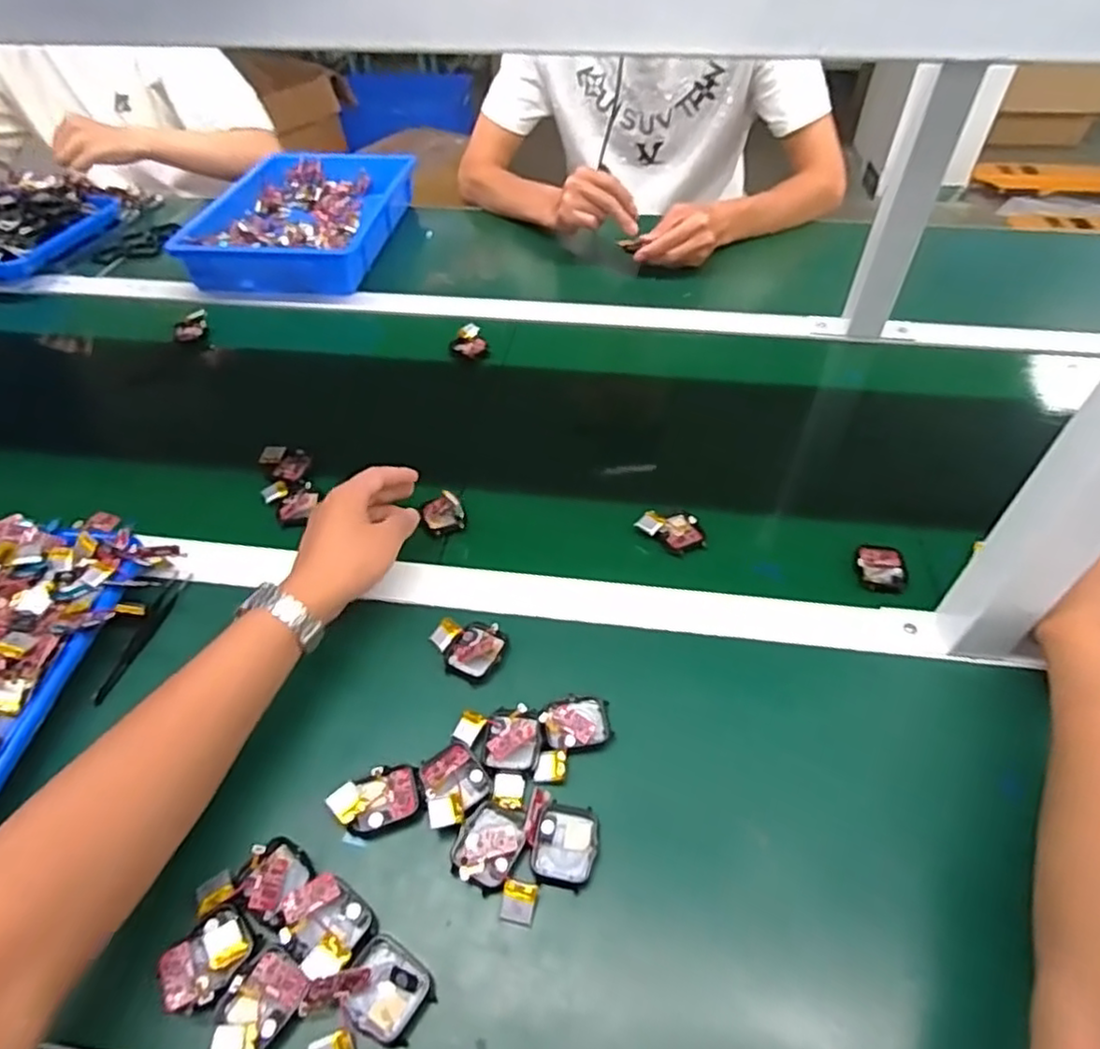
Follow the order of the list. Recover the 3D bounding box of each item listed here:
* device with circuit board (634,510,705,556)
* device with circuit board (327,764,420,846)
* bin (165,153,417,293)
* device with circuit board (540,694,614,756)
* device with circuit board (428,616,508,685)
[{"bbox_3d":[0.109,0.003,0.581,0.058,0.013,0.040,26,53,22],"label":"device with circuit board"},{"bbox_3d":[-0.109,0.175,0.421,0.052,0.018,0.037,-22,51,-18],"label":"device with circuit board"},{"bbox_3d":[-0.332,-0.437,0.932,0.225,0.055,0.347,5,48,5],"label":"bin"},{"bbox_3d":[0.019,0.137,0.457,0.048,0.006,0.039,-9,50,-8],"label":"device with circuit board"},{"bbox_3d":[-0.064,0.093,0.500,0.054,0.013,0.043,18,51,16],"label":"device with circuit board"}]

